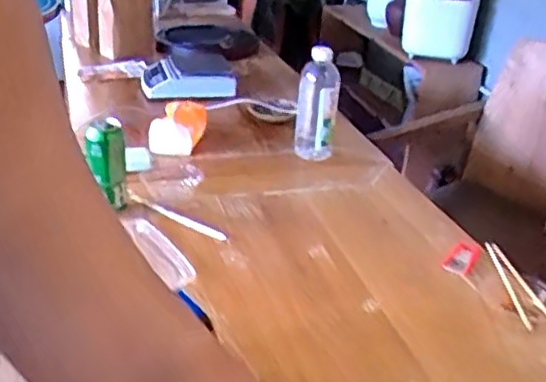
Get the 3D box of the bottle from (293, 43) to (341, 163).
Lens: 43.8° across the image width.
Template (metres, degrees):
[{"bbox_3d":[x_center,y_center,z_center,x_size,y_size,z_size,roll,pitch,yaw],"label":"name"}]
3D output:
[{"bbox_3d":[0.088,-0.173,1.359,0.081,0.242,0.068,4,27,2],"label":"bottle"}]

